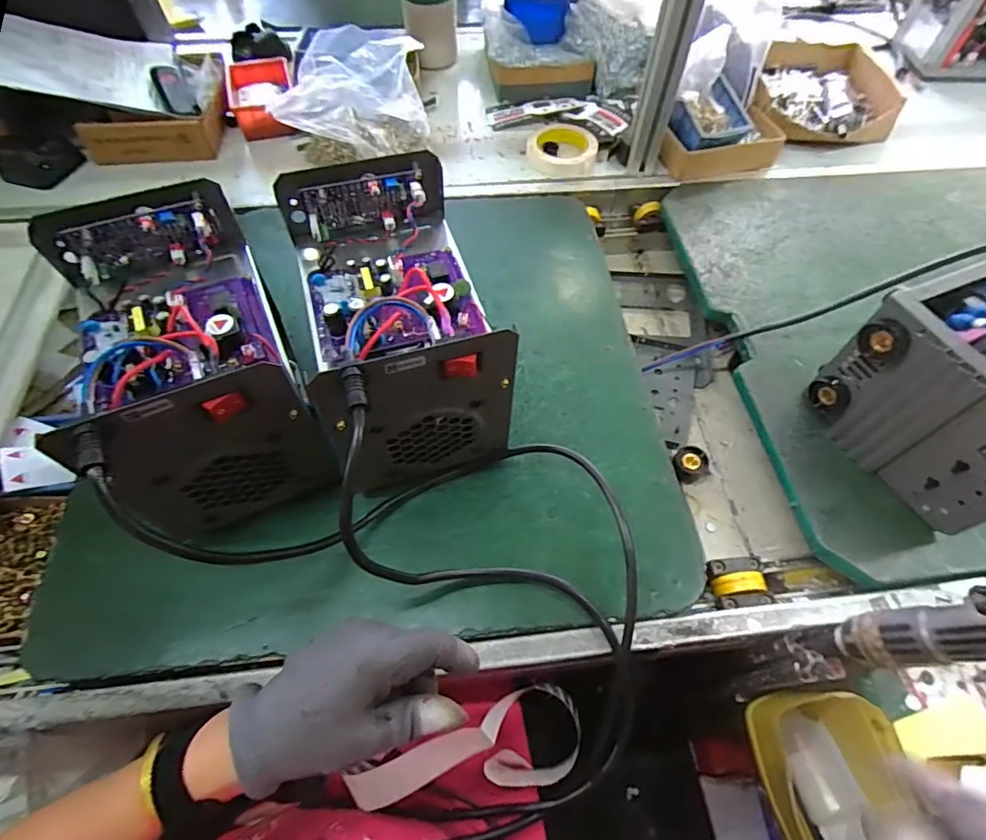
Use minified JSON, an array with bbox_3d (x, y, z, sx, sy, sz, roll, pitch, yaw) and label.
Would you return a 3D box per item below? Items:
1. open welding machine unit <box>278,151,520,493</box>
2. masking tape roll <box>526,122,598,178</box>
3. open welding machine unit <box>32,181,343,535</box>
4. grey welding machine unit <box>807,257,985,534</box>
[{"bbox_3d":[-0.089,-0.083,0.489,0.153,0.187,0.260,-15,60,-9],"label":"open welding machine unit"},{"bbox_3d":[0.105,-0.413,0.791,0.105,0.031,0.113,0,59,0],"label":"masking tape roll"},{"bbox_3d":[-0.259,-0.052,0.464,0.149,0.189,0.267,-25,62,-15],"label":"open welding machine unit"},{"bbox_3d":[0.480,-0.035,0.498,0.241,0.153,0.185,-22,61,-13],"label":"grey welding machine unit"}]

